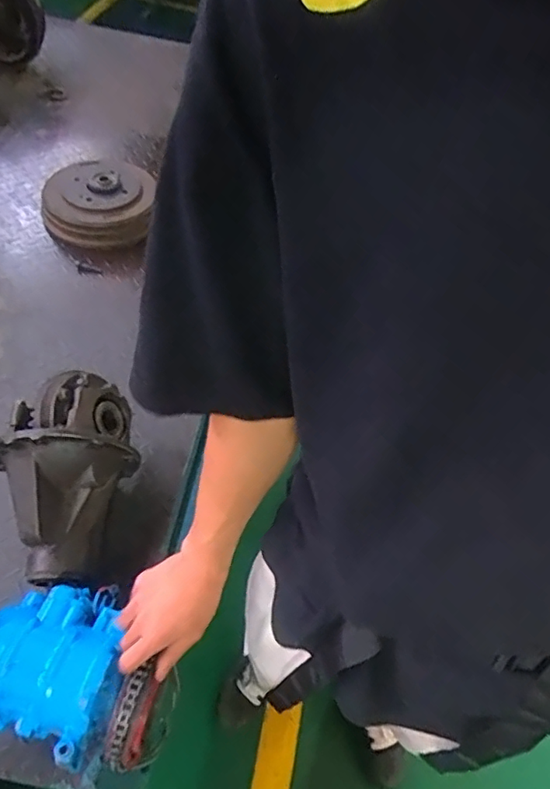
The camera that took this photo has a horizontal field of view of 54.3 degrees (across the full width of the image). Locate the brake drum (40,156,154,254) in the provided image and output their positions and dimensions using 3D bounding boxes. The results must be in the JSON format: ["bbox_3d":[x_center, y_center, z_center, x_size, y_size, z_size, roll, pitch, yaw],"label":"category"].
[{"bbox_3d":[-0.392,-0.435,1.217,0.242,0.085,0.249,4,54,-5],"label":"brake drum"}]

